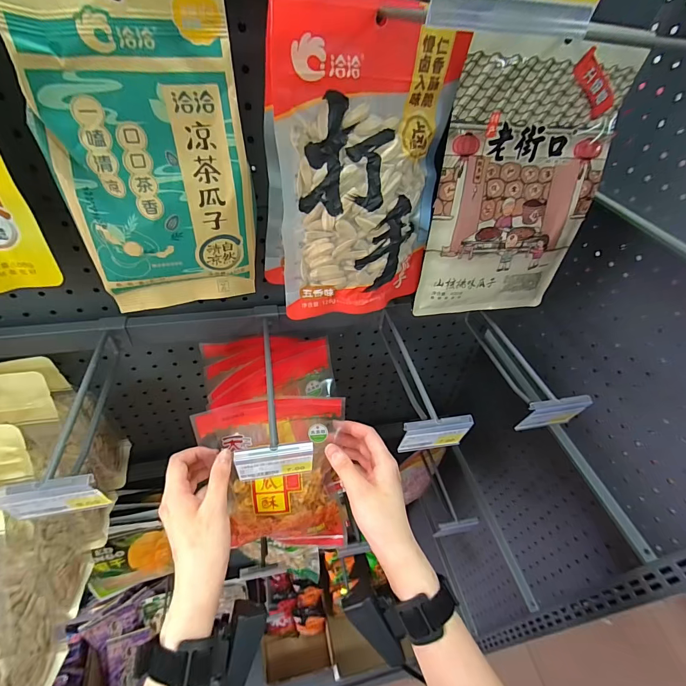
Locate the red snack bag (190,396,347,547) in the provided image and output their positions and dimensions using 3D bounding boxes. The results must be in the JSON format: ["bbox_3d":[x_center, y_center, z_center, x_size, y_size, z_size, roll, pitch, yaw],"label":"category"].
[{"bbox_3d":[-0.071,0.149,0.405,0.162,0.191,0.049,-3,14,-13],"label":"red snack bag"}]

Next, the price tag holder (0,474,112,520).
[{"bbox_3d":[-0.206,0.111,0.261,0.061,0.041,0.009,-8,47,-14],"label":"price tag holder"}]

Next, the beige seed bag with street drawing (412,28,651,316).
[{"bbox_3d":[0.164,-0.137,0.349,0.161,0.236,0.044,-7,47,-13],"label":"beige seed bag with street drawing"}]

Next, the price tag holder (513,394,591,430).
[{"bbox_3d":[0.204,0.069,0.358,0.061,0.046,0.011,-3,46,-10],"label":"price tag holder"}]

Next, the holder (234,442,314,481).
[{"bbox_3d":[-0.055,0.096,0.298,0.060,0.037,0.009,-4,46,-11],"label":"holder"}]

